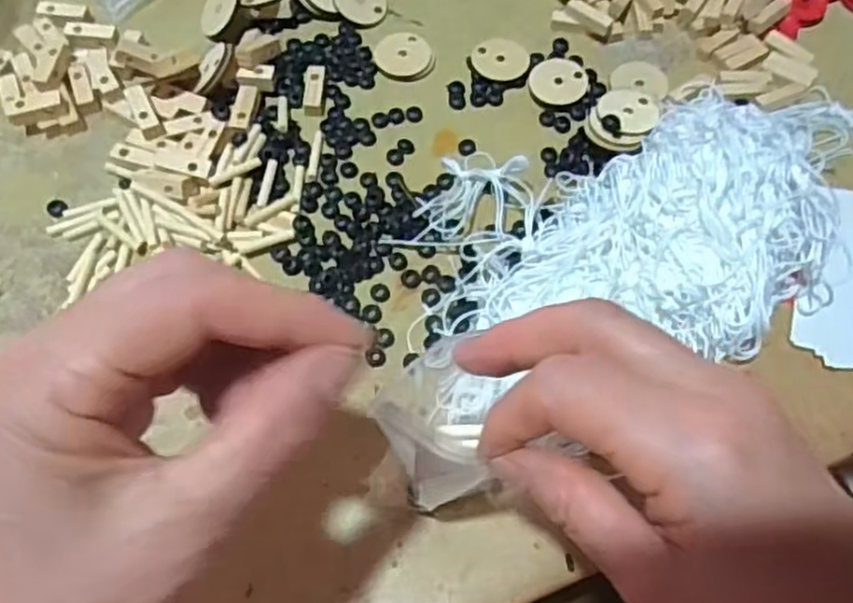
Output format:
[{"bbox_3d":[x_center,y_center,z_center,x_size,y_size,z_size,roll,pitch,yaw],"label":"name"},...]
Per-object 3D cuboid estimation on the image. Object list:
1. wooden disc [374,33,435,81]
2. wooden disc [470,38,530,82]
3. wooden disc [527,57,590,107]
[{"bbox_3d":[-0.014,-0.152,0.446,0.034,0.004,0.037,0,65,-1],"label":"wooden disc"},{"bbox_3d":[0.046,-0.149,0.443,0.034,0.007,0.030,1,65,-1],"label":"wooden disc"},{"bbox_3d":[0.080,-0.134,0.435,0.035,0.007,0.037,0,65,-1],"label":"wooden disc"}]

